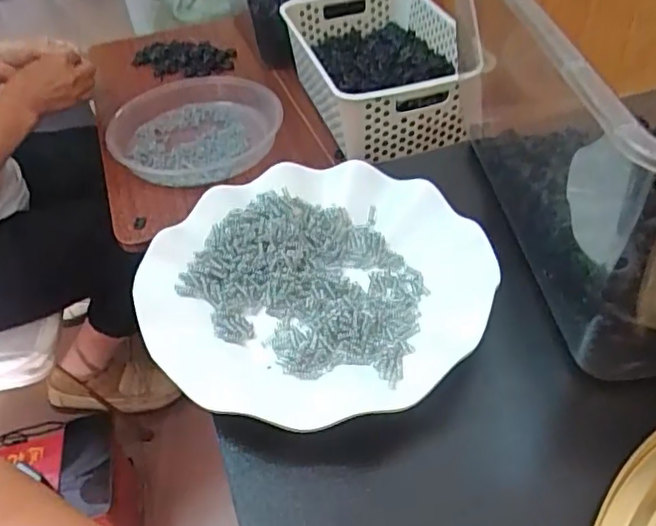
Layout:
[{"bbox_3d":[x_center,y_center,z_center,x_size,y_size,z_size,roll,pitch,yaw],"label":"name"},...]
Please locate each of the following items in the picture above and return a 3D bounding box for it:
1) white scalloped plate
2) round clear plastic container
[{"bbox_3d":[-0.007,0.005,0.334,0.183,0.023,0.172,-3,45,3],"label":"white scalloped plate"},{"bbox_3d":[-0.182,-0.185,0.843,0.236,0.041,0.236,-3,45,3],"label":"round clear plastic container"}]

